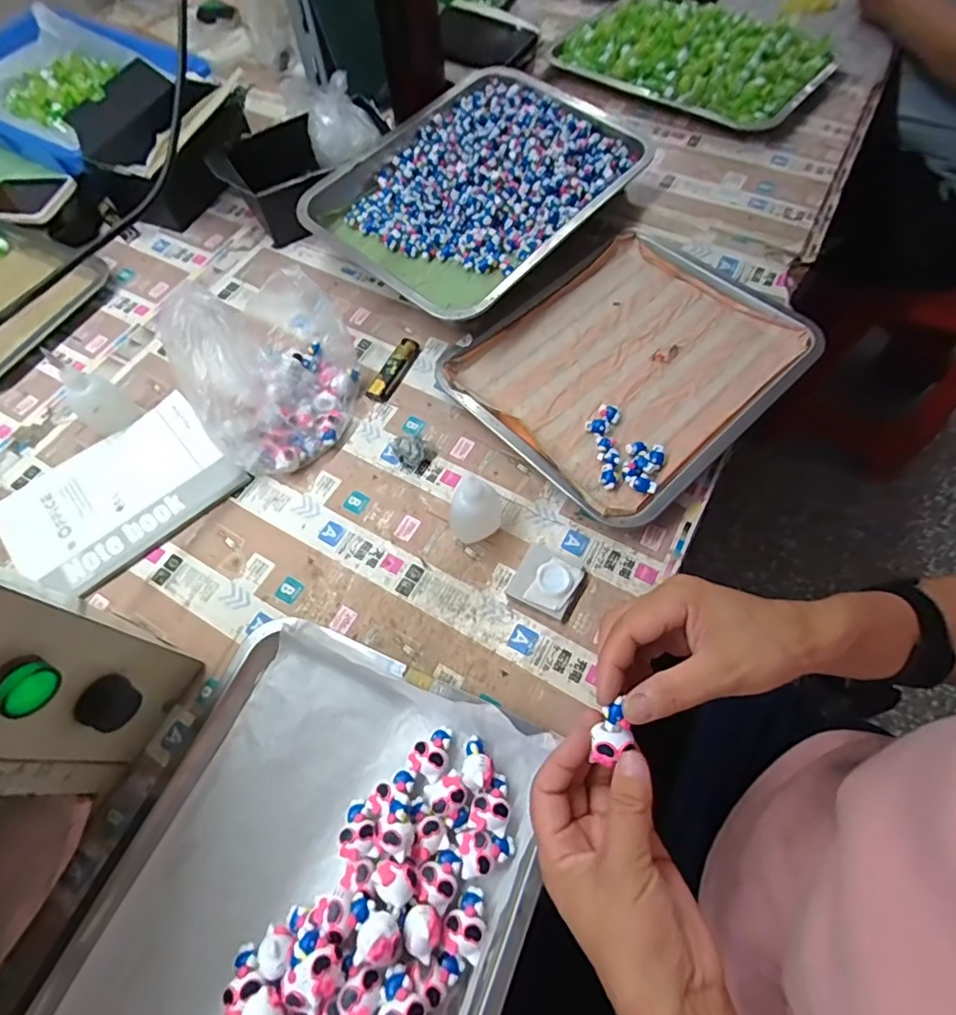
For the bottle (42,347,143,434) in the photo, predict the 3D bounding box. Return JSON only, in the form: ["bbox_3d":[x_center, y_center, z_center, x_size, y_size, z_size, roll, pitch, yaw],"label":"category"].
[{"bbox_3d":[-0.365,-0.109,0.491,0.037,0.085,0.046,41,72,19],"label":"bottle"}]

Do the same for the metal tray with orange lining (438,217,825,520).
[{"bbox_3d":[0.144,-0.146,0.527,0.303,0.034,0.265,-41,69,-17],"label":"metal tray with orange lining"}]

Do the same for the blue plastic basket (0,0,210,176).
[{"bbox_3d":[-0.581,-0.588,0.740,0.431,0.072,0.231,28,68,15],"label":"blue plastic basket"}]

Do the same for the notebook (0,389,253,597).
[{"bbox_3d":[-0.333,-0.012,0.487,0.190,0.010,0.135,-40,69,-16],"label":"notebook"}]

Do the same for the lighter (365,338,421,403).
[{"bbox_3d":[-0.087,-0.143,0.545,0.023,0.015,0.078,22,66,13],"label":"lighter"}]

